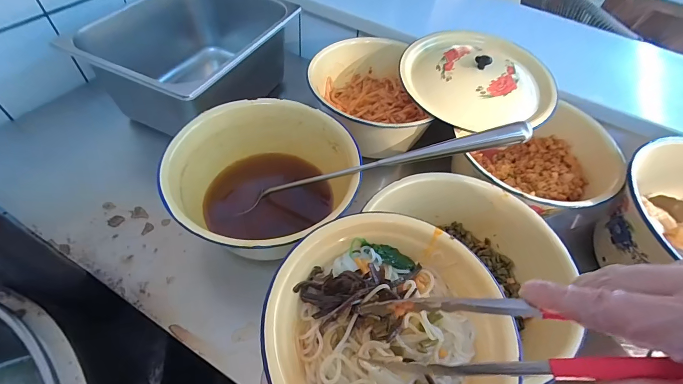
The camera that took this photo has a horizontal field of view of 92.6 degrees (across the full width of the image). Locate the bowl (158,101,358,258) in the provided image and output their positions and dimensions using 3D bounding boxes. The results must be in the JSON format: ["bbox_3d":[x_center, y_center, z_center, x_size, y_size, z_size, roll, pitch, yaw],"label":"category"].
[{"bbox_3d":[-0.110,-0.016,0.465,0.235,0.113,0.209,-34,63,-27],"label":"bowl"}]

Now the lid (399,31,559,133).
[{"bbox_3d":[0.218,-0.192,0.531,0.230,0.046,0.204,-3,53,-8],"label":"lid"}]

